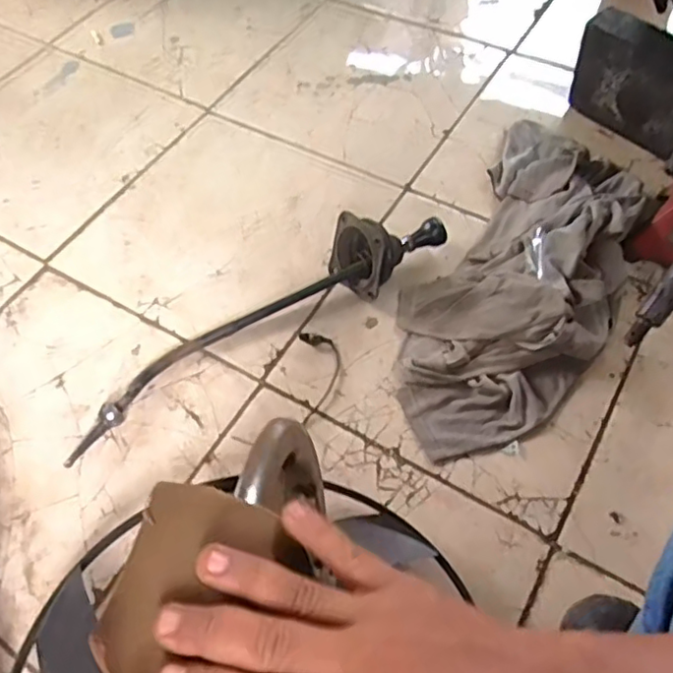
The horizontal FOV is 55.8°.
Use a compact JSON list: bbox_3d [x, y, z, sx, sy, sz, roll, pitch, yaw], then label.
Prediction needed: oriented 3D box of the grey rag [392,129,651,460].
[{"bbox_3d":[0.269,-0.095,0.907,0.267,0.076,0.594,29,66,15],"label":"grey rag"}]

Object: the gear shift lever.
[{"bbox_3d":[-0.103,-0.028,0.869,0.603,0.100,0.115,-33,66,-16],"label":"gear shift lever"}]

